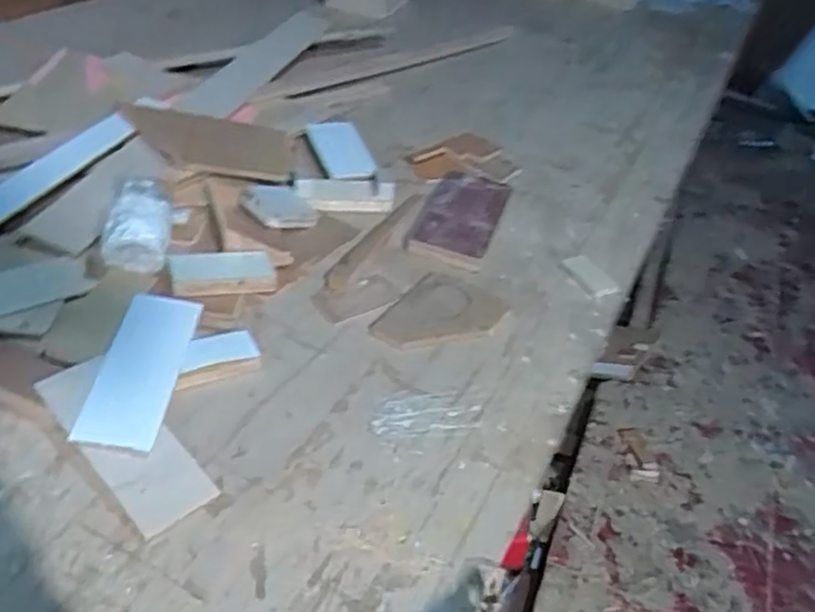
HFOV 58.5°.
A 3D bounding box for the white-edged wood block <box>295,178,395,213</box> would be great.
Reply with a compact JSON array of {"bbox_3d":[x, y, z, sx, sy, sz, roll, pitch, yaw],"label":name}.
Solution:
[{"bbox_3d":[-0.078,-0.141,0.915,0.121,0.022,0.045,-1,38,-9],"label":"white-edged wood block"}]

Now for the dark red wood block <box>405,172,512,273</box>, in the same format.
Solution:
[{"bbox_3d":[0.068,-0.114,0.911,0.092,0.021,0.199,14,38,10],"label":"dark red wood block"}]

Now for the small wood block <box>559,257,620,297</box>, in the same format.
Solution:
[{"bbox_3d":[0.217,-0.036,0.866,0.042,0.006,0.076,-14,42,-25],"label":"small wood block"}]

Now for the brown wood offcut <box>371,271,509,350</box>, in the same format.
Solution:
[{"bbox_3d":[0.037,0.011,0.767,0.100,0.007,0.142,26,41,23],"label":"brown wood offcut"}]

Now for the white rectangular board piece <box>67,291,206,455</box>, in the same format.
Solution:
[{"bbox_3d":[-0.233,0.053,0.640,0.063,0.009,0.172,15,42,-10],"label":"white rectangular board piece"}]

